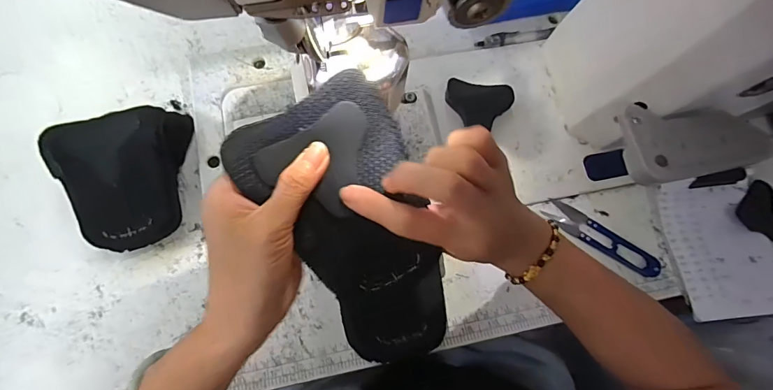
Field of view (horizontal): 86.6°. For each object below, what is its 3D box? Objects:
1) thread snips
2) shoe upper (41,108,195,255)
[{"bbox_3d":[0.217,0.043,0.414,0.115,0.015,0.025,34,74,9],"label":"thread snips"},{"bbox_3d":[-0.243,-0.016,0.391,0.119,0.048,0.130,-18,73,-8],"label":"shoe upper"}]

